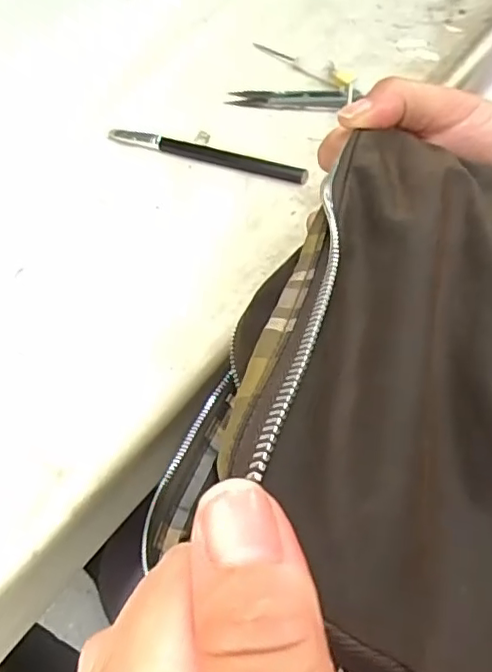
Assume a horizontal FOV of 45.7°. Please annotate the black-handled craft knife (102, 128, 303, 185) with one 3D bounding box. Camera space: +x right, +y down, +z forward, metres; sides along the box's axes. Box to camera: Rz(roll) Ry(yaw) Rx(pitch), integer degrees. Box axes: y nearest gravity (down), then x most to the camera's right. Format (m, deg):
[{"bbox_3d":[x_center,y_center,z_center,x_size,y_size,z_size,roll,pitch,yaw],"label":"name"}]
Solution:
[{"bbox_3d":[-0.031,-0.131,0.419,0.160,0.012,0.010,20,56,18],"label":"black-handled craft knife"}]

